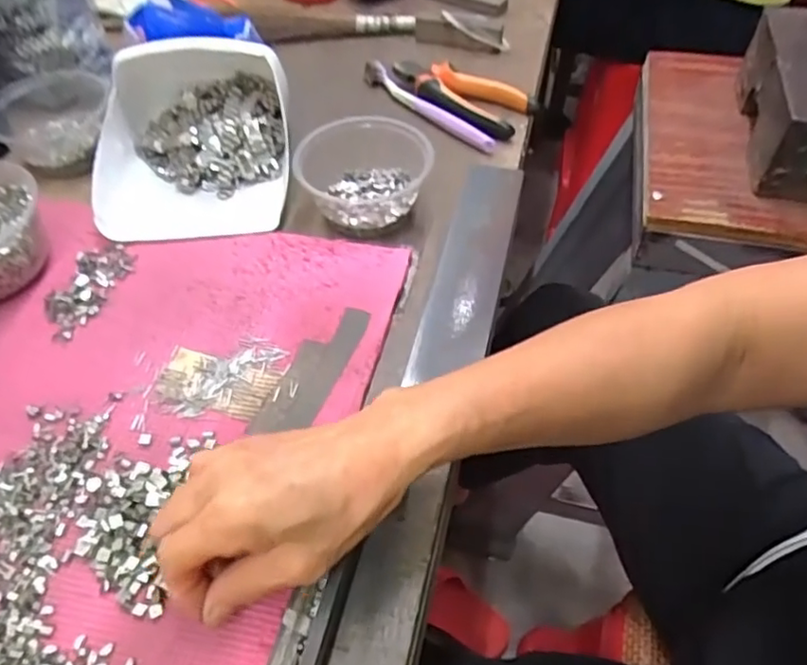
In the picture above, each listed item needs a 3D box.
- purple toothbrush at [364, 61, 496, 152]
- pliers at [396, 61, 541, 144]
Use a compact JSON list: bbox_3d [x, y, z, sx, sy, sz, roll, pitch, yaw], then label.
[{"bbox_3d":[0.019,-0.221,0.593,0.014,0.013,0.180,-35,60,-24],"label":"purple toothbrush"},{"bbox_3d":[0.053,-0.233,0.598,0.144,0.021,0.070,35,60,24],"label":"pliers"}]

